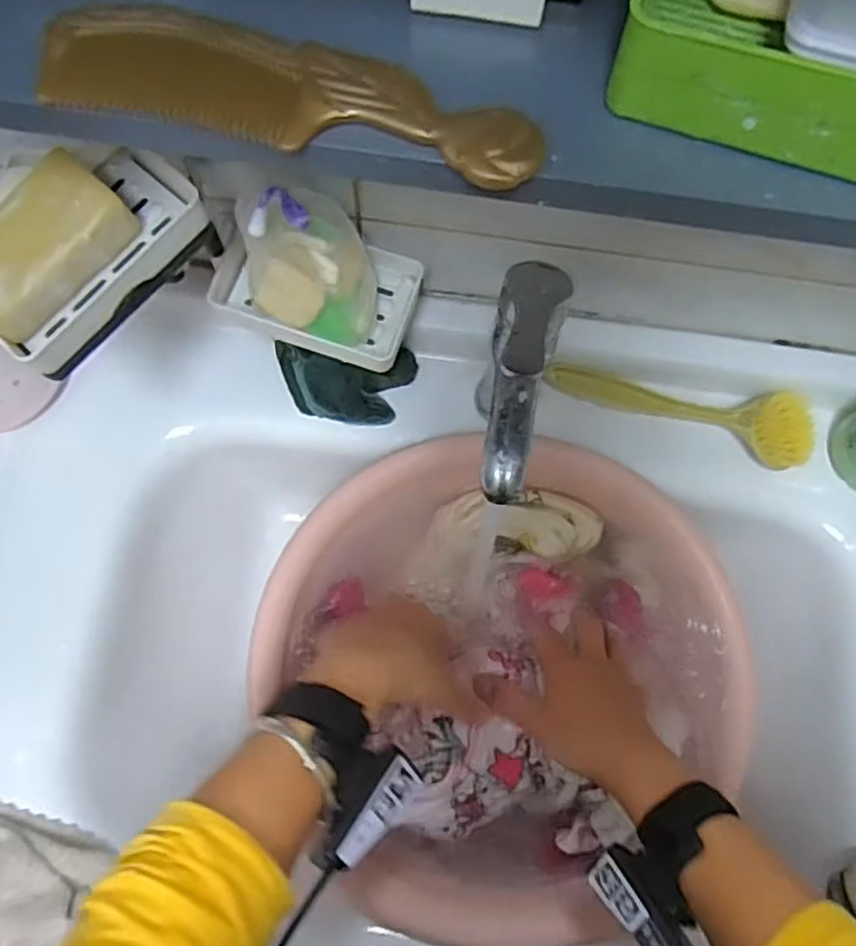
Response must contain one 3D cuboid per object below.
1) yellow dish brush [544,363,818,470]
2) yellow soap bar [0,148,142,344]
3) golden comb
[{"bbox_3d":[0.203,-0.062,0.563,0.212,0.040,0.062,25,74,6],"label":"yellow dish brush"},{"bbox_3d":[-0.205,-0.119,0.374,0.051,0.033,0.093,39,76,10],"label":"yellow soap bar"},{"bbox_3d":[-0.051,-0.146,0.270,0.190,0.004,0.050,12,73,3],"label":"golden comb"}]

